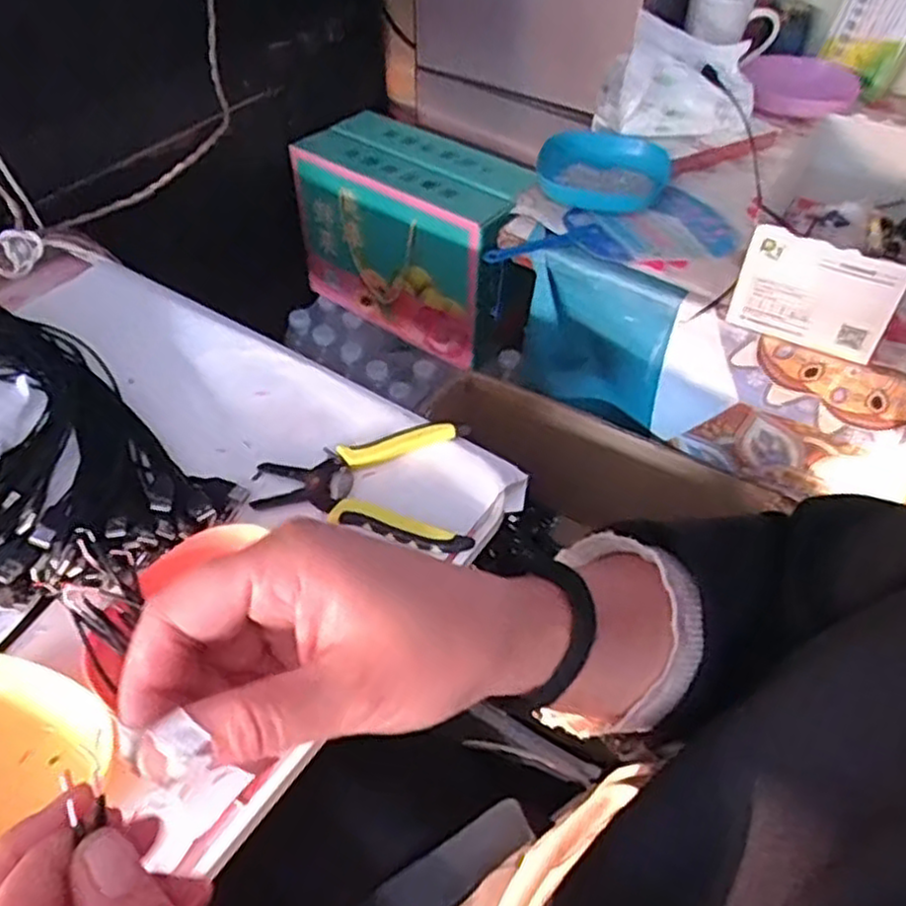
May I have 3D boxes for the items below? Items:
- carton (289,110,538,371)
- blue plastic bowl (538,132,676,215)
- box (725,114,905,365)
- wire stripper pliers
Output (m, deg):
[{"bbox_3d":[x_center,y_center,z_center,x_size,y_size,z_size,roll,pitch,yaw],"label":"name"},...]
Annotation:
[{"bbox_3d":[-0.054,-0.315,1.070,0.330,0.234,0.152,30,54,22],"label":"carton"},{"bbox_3d":[0.161,-0.312,0.803,0.134,0.030,0.138,1,49,-1],"label":"blue plastic bowl"},{"bbox_3d":[0.366,-0.218,0.683,0.135,0.094,0.291,26,53,20],"label":"box"},{"bbox_3d":[-0.058,0.012,0.547,0.159,0.012,0.116,10,49,7],"label":"wire stripper pliers"}]

